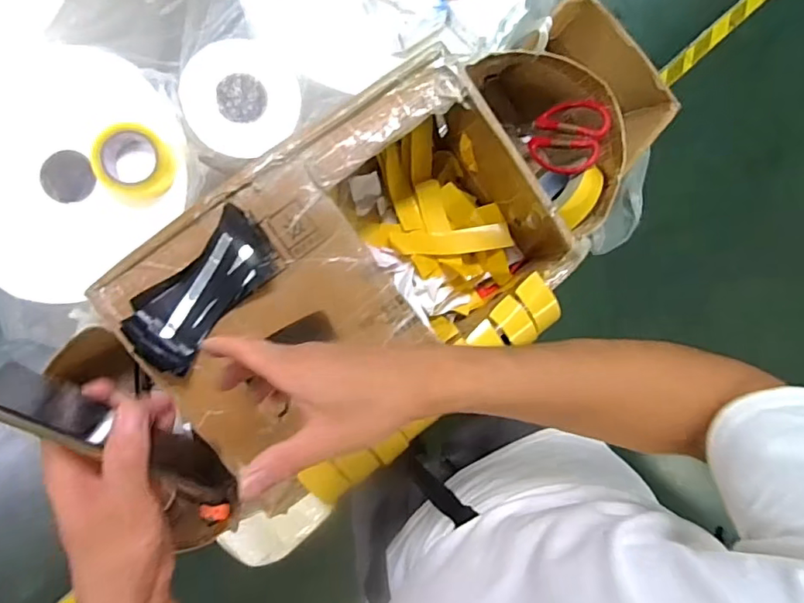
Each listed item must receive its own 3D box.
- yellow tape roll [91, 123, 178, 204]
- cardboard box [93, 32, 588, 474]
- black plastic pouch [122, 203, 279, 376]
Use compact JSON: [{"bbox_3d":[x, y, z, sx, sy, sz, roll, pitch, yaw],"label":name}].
[{"bbox_3d":[-0.417,-0.215,0.846,0.119,0.044,0.115,35,86,-8],"label":"yellow tape roll"},{"bbox_3d":[-0.056,-0.034,0.657,0.463,0.175,0.302,-37,96,-6],"label":"cardboard box"},{"bbox_3d":[-0.200,-0.015,0.540,0.082,0.050,0.169,39,86,-7],"label":"black plastic pouch"}]

